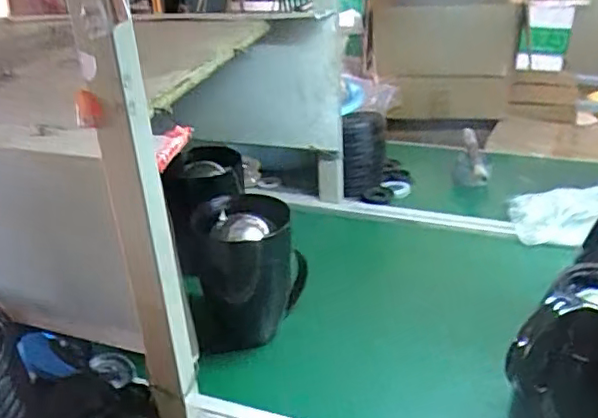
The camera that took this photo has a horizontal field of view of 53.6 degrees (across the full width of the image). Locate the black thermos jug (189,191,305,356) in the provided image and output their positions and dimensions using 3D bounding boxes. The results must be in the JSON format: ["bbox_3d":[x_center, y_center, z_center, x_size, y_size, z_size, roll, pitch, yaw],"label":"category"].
[{"bbox_3d":[-0.066,0.088,0.823,0.137,0.191,0.110,2,28,10],"label":"black thermos jug"}]

